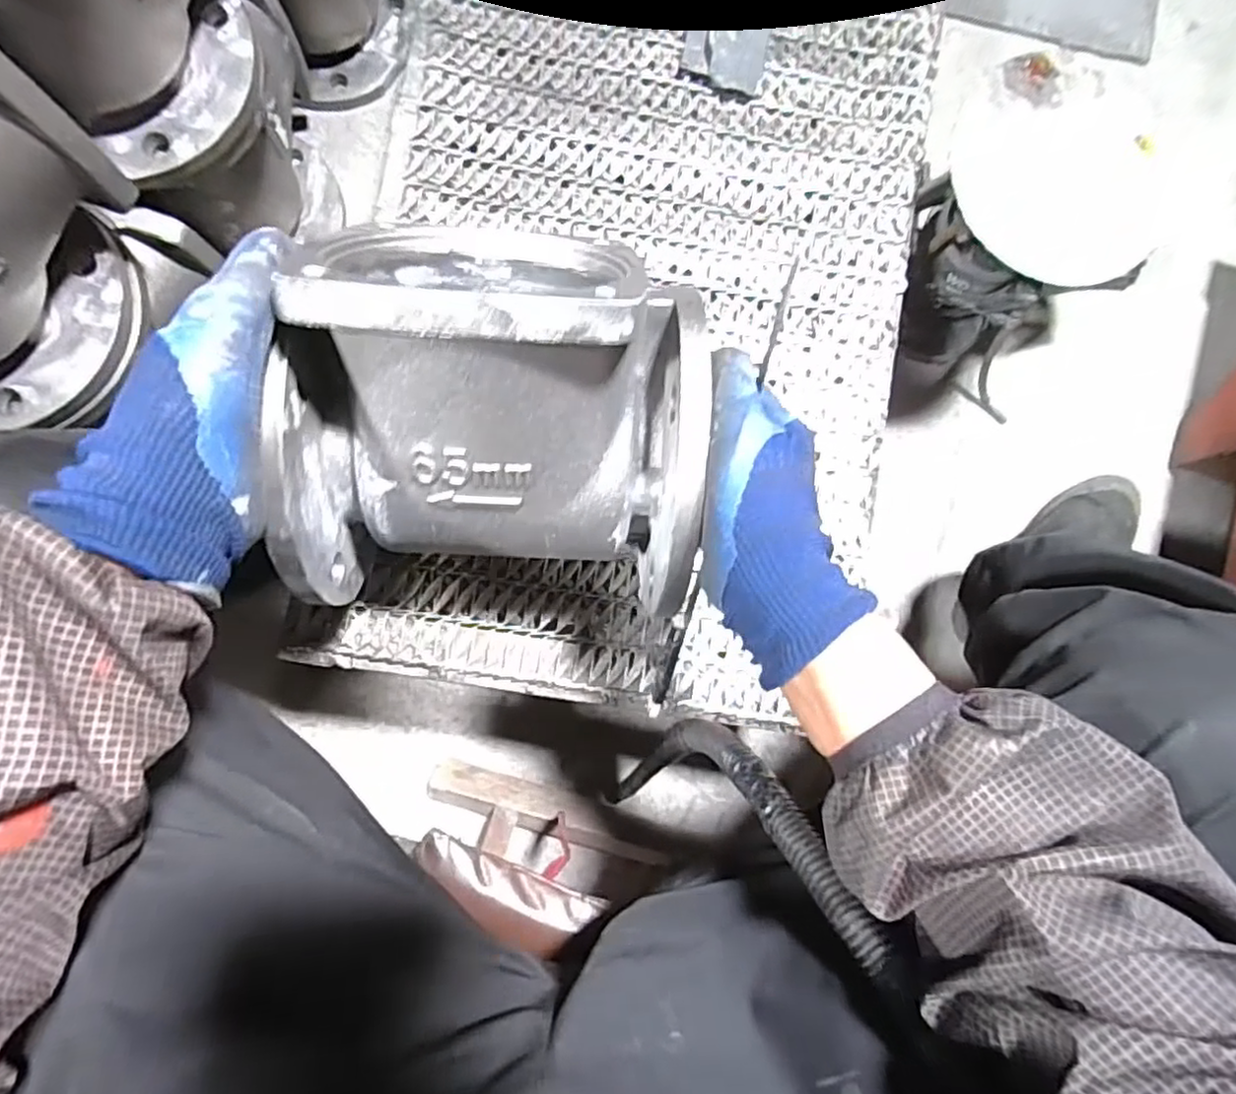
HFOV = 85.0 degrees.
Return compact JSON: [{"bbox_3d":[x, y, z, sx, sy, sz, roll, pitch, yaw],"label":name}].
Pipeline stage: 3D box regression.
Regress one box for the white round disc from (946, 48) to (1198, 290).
[{"bbox_3d":[0.321,-0.266,0.479,0.167,0.019,0.148,43,84,-1],"label":"white round disc"}]

